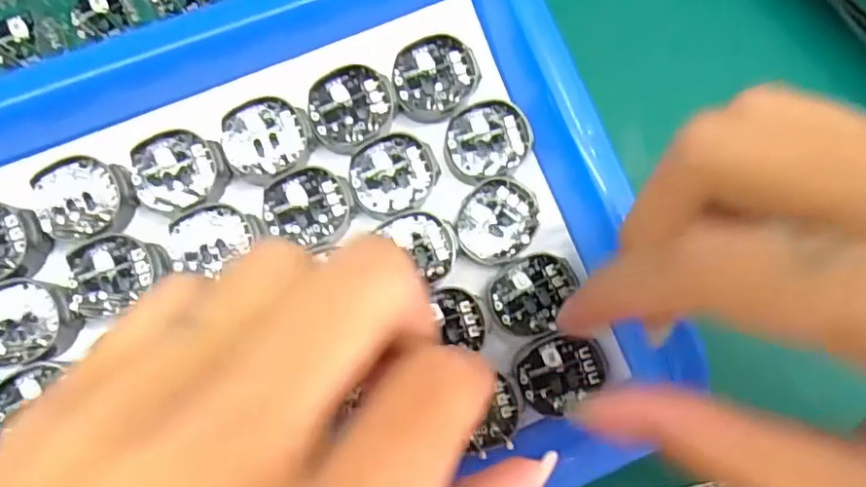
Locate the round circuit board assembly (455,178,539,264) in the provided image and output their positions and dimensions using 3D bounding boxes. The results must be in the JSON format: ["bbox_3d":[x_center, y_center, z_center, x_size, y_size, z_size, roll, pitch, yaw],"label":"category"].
[{"bbox_3d":[0.022,-0.008,0.207,0.025,0.006,0.028,27,81,1],"label":"round circuit board assembly"}]

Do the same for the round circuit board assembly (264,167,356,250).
[{"bbox_3d":[-0.040,-0.012,0.200,0.028,0.004,0.024,20,81,0],"label":"round circuit board assembly"}]

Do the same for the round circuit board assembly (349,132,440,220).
[{"bbox_3d":[-0.013,-0.022,0.203,0.028,0.006,0.025,-19,83,-6],"label":"round circuit board assembly"}]

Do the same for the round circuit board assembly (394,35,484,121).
[{"bbox_3d":[0.000,-0.056,0.209,0.029,0.004,0.026,-39,85,-8],"label":"round circuit board assembly"}]

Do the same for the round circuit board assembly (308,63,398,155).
[{"bbox_3d":[-0.027,-0.044,0.204,0.027,0.004,0.028,1,81,-3],"label":"round circuit board assembly"}]

